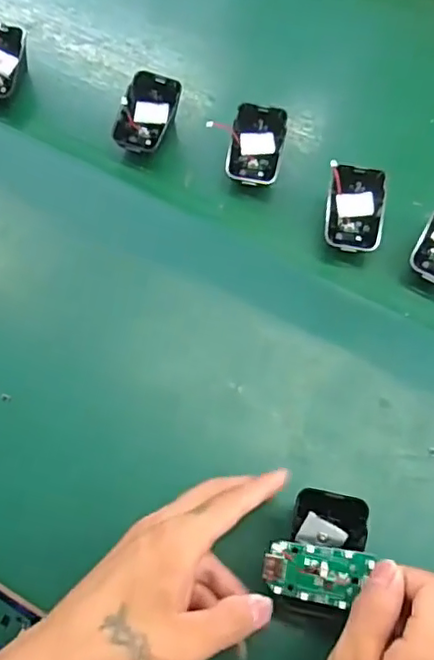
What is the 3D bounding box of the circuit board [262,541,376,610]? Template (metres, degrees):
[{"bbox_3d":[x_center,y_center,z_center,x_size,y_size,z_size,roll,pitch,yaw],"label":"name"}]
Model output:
[{"bbox_3d":[0.056,0.140,0.334,0.058,0.006,0.030,8,84,7],"label":"circuit board"}]

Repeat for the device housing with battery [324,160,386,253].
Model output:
[{"bbox_3d":[0.110,-0.098,0.464,0.043,0.023,0.067,5,84,8],"label":"device housing with battery"}]

